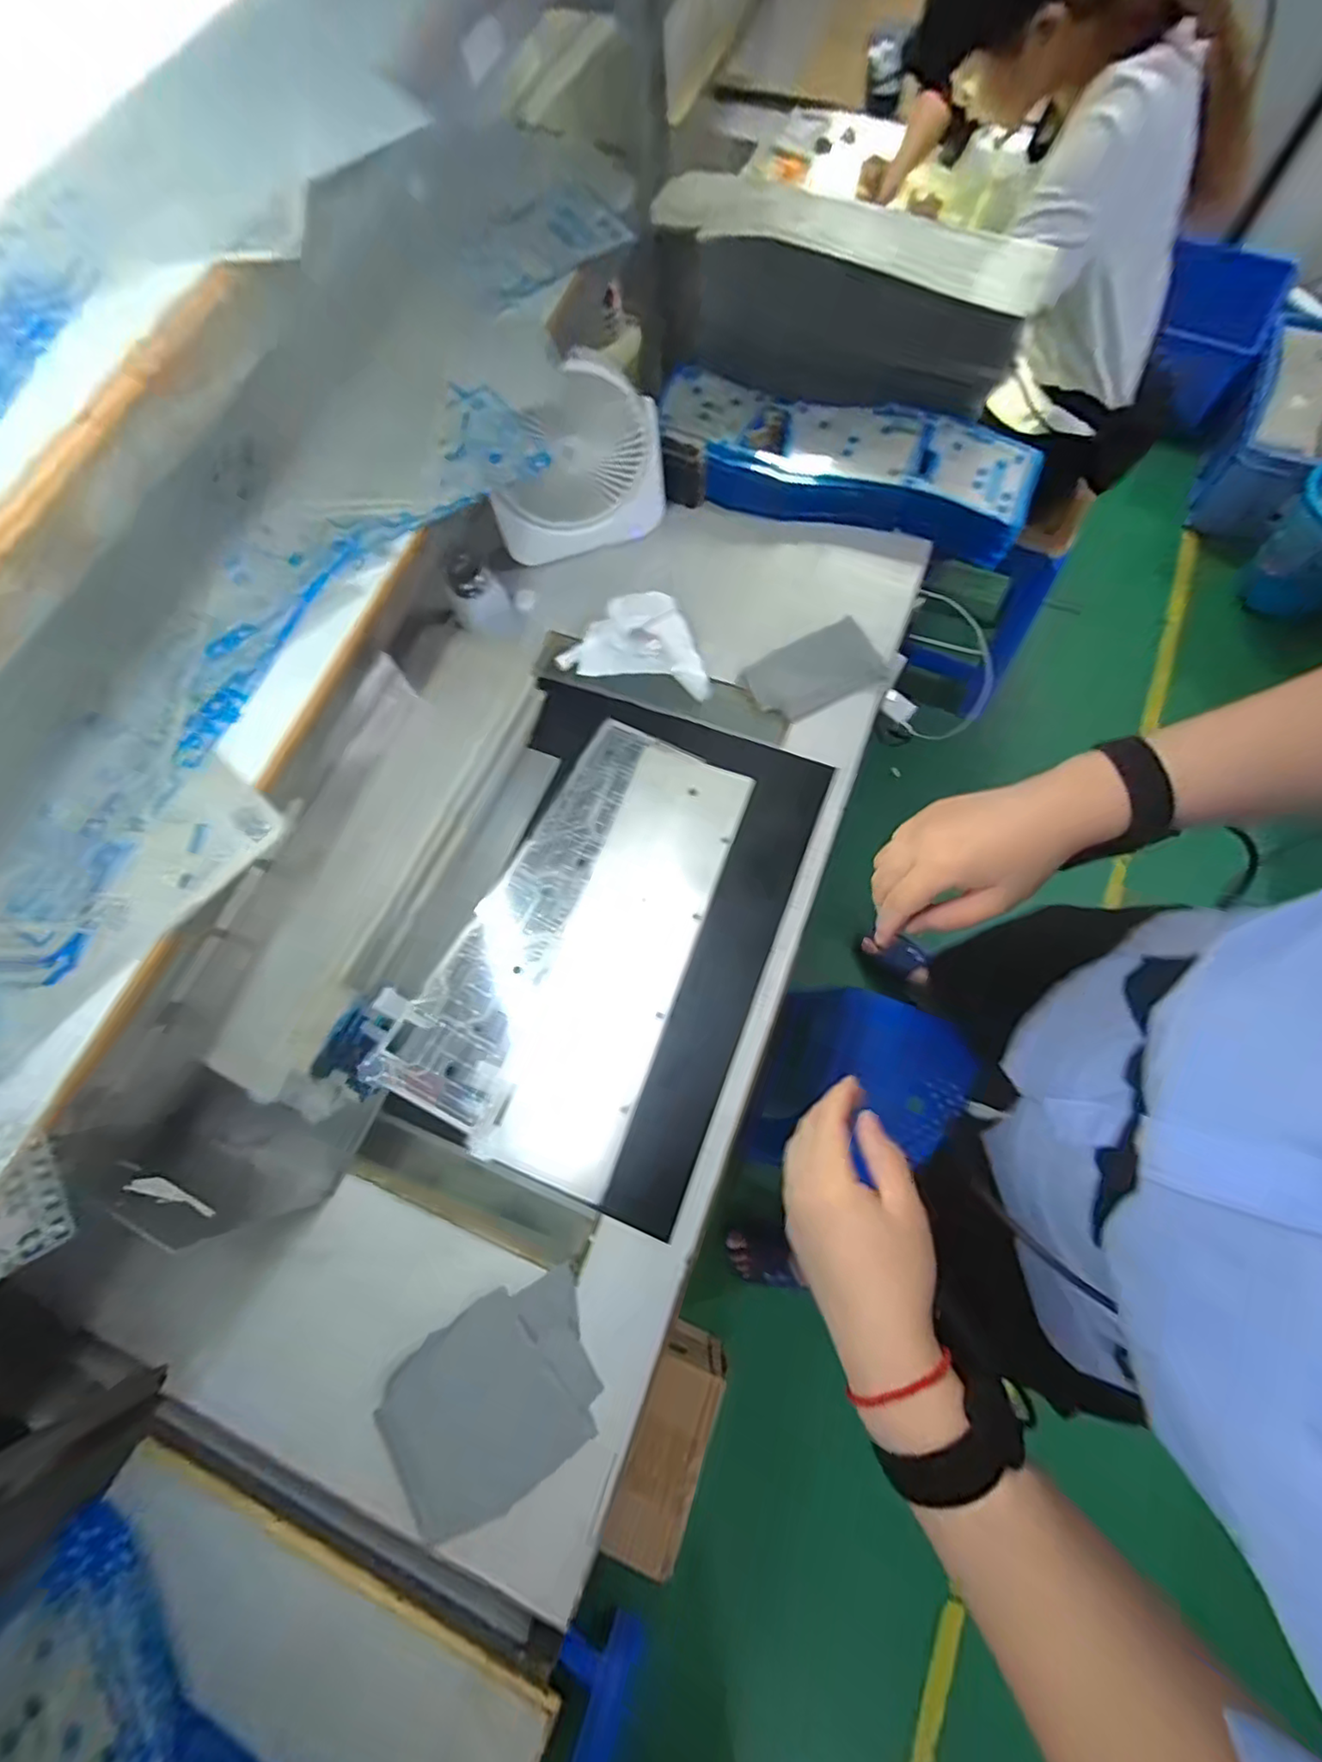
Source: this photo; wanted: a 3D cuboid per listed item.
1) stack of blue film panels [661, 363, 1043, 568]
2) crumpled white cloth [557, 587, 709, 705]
[{"bbox_3d":[0.208,-0.482,0.719,0.438,0.066,0.152,16,74,7],"label":"stack of blue film panels"},{"bbox_3d":[-0.023,-0.269,0.675,0.170,0.031,0.099,11,74,6],"label":"crumpled white cloth"}]

